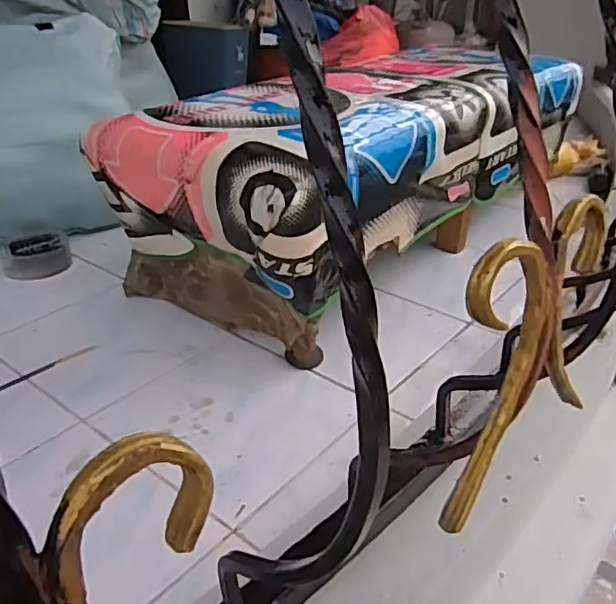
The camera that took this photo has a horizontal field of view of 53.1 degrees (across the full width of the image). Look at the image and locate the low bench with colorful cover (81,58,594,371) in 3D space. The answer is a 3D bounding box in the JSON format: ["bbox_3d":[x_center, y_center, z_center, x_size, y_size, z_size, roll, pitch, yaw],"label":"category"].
[{"bbox_3d":[0.170,-0.311,1.339,0.432,0.326,1.182,21,35,34],"label":"low bench with colorful cover"}]

